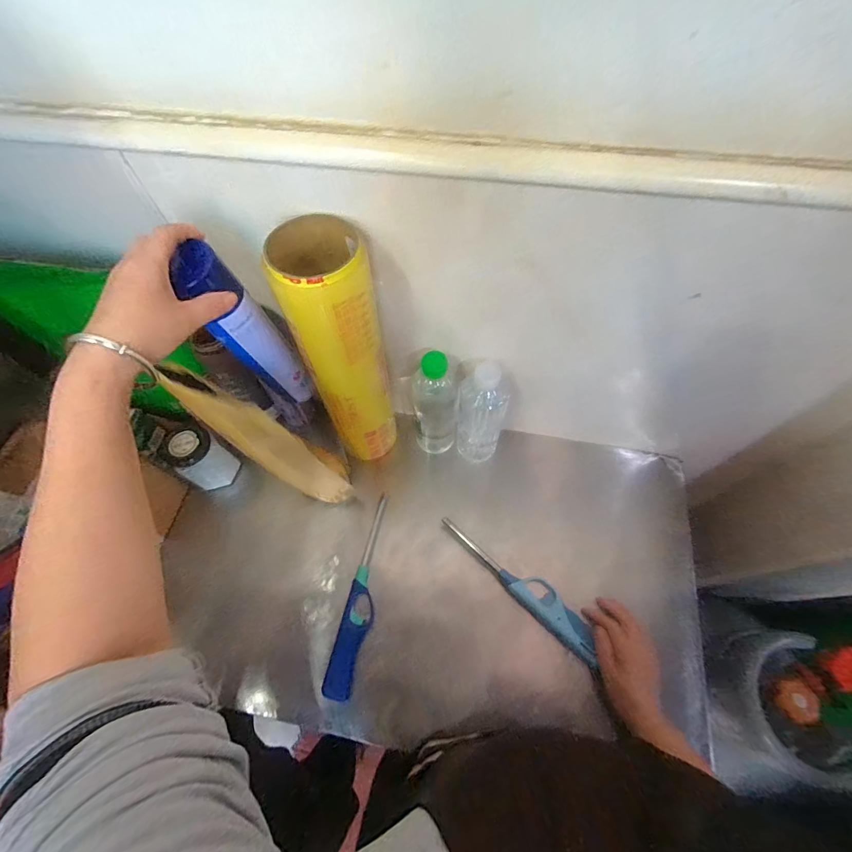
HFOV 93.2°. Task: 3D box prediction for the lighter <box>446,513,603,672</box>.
[{"bbox_3d":[0.124,0.209,0.545,0.242,0.027,0.043,39,71,18],"label":"lighter"}]

